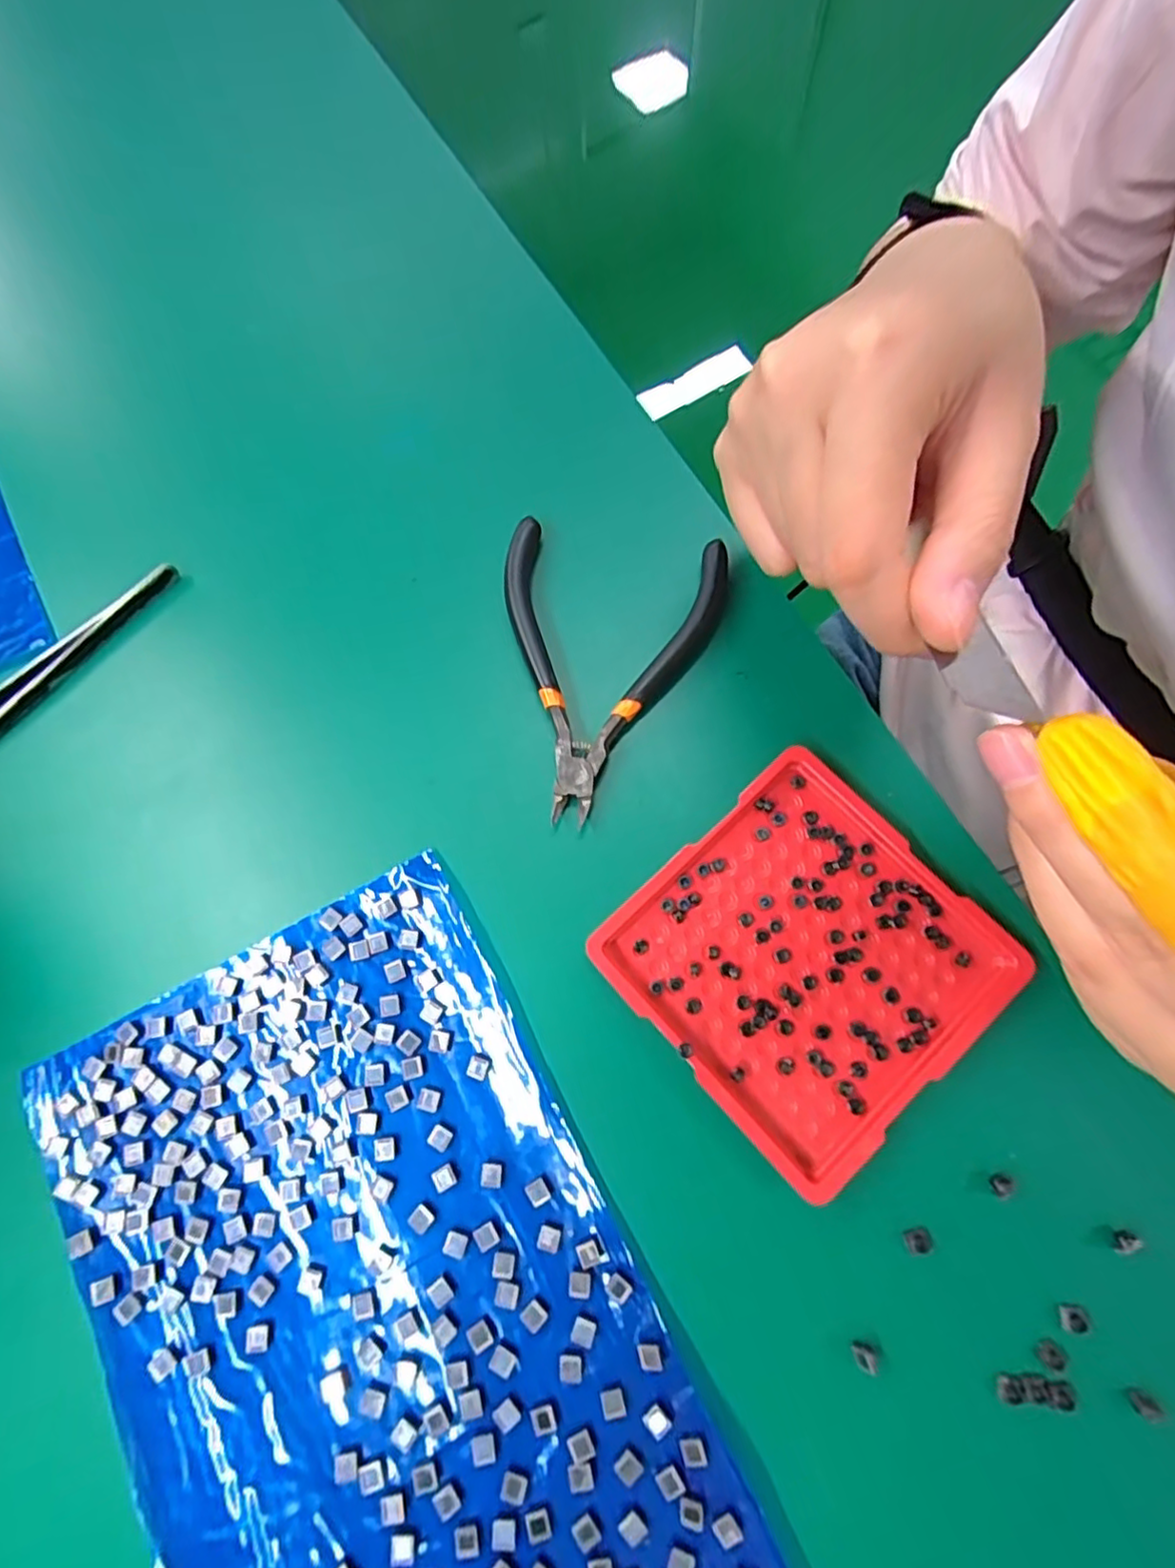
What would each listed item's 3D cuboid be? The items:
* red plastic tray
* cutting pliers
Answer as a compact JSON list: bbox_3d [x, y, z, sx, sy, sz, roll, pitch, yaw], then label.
[{"bbox_3d":[0.069,0.055,0.204,0.099,0.013,0.098,-42,77,-9],"label":"red plastic tray"},{"bbox_3d":[0.002,-0.042,0.230,0.079,0.015,0.108,12,75,5],"label":"cutting pliers"}]

